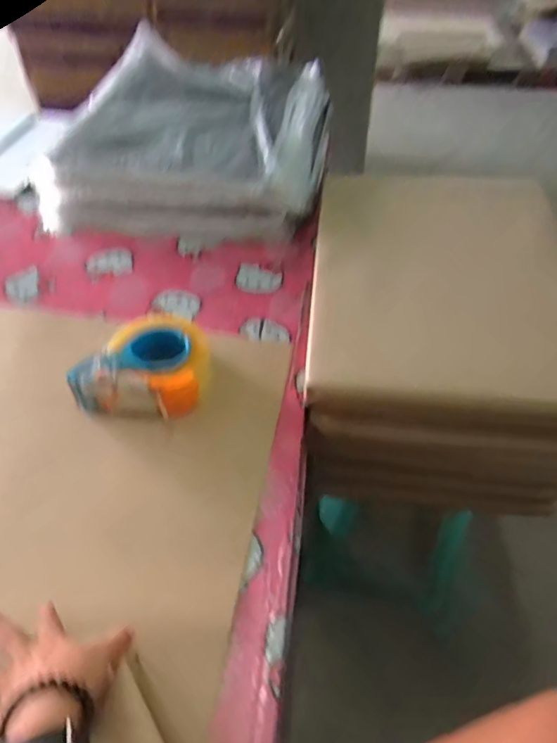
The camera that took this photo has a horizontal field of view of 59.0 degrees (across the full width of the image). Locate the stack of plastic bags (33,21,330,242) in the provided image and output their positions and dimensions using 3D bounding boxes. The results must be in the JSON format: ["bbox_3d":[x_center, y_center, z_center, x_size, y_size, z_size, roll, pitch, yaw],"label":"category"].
[{"bbox_3d":[-0.156,-0.458,0.976,0.475,0.165,0.488,8,50,4],"label":"stack of plastic bags"}]

